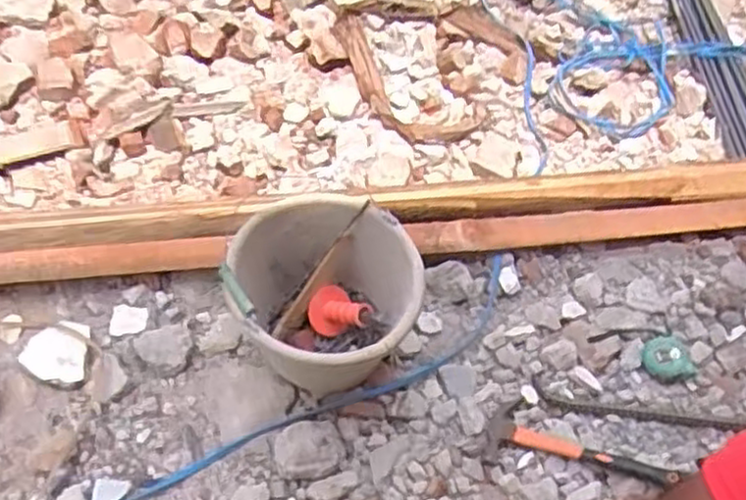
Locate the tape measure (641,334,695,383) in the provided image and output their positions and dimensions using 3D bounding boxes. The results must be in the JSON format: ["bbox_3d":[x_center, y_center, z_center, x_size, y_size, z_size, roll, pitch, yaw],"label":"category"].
[{"bbox_3d":[0.464,0.170,1.171,0.079,0.036,0.074,2,53,-2],"label":"tape measure"}]

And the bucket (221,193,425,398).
[{"bbox_3d":[-0.072,0.077,1.115,0.262,0.217,0.264,2,53,-2],"label":"bucket"}]

